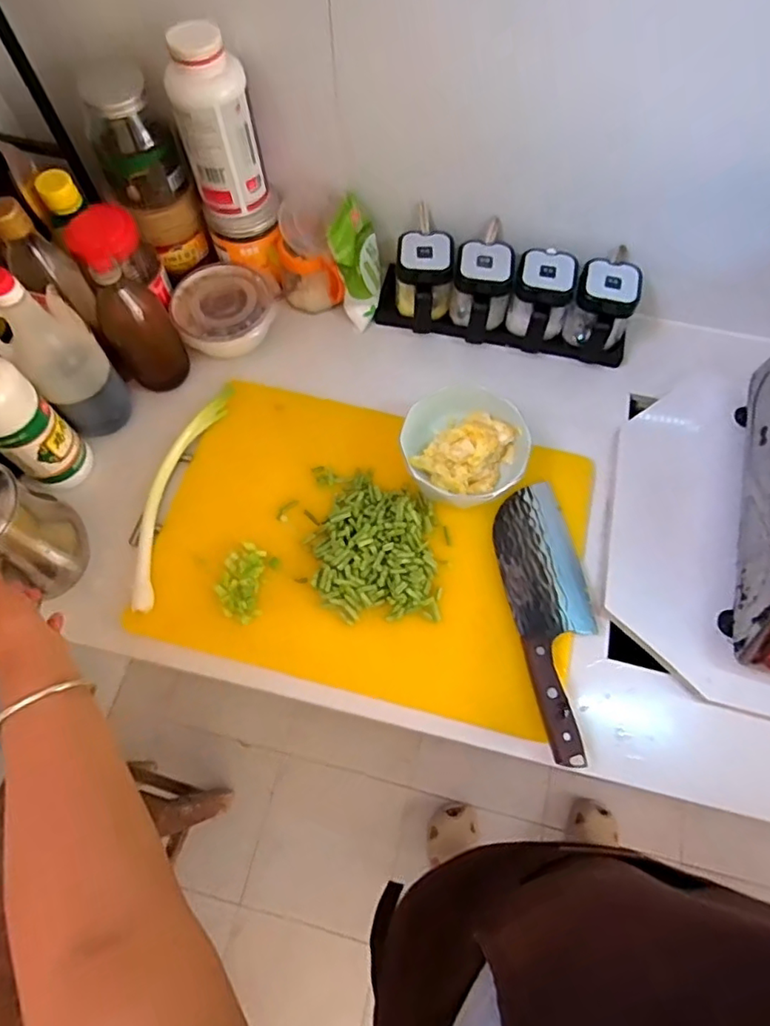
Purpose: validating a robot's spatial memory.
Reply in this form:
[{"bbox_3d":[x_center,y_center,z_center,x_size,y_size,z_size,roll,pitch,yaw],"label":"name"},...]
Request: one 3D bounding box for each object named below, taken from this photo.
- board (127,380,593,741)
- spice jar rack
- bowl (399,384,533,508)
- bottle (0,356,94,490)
[{"bbox_3d":[-0.022,0.029,0.646,0.463,0.019,0.331,13,68,5],"label":"board"},{"bbox_3d":[0.158,-0.284,0.747,0.330,0.090,0.119,14,68,6],"label":"spice jar rack"},{"bbox_3d":[0.090,-0.078,0.666,0.137,0.072,0.139,0,67,0],"label":"bowl"},{"bbox_3d":[-0.387,-0.093,0.611,0.061,0.194,0.074,40,73,15],"label":"bottle"}]

